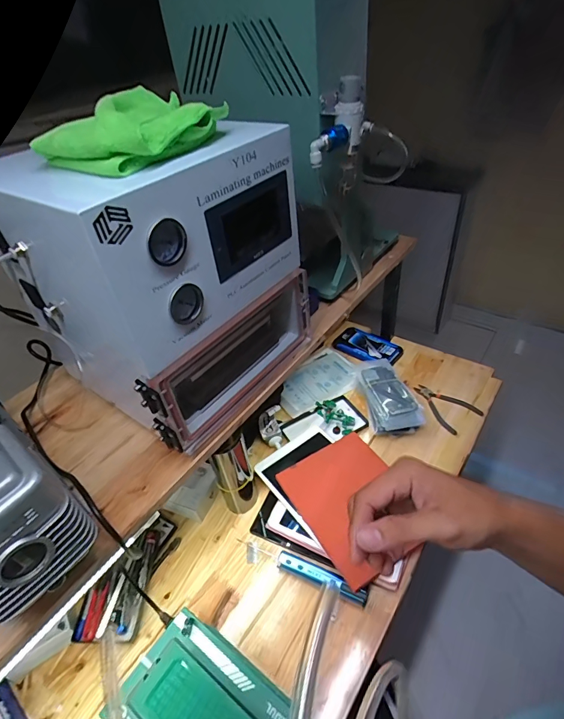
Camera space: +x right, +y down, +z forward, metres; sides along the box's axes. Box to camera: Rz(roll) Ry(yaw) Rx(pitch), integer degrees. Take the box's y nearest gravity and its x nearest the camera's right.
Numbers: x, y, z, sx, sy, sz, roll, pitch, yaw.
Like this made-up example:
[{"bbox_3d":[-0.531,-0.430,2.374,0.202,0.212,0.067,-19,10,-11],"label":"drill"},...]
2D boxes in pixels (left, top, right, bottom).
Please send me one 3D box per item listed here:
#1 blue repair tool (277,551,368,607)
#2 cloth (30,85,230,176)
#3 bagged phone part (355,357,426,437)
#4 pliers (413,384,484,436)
[{"bbox_3d":[0.066,0.365,0.671,0.153,0.029,0.029,14,46,22],"label":"blue repair tool"},{"bbox_3d":[-0.147,-0.231,0.404,0.127,0.041,0.149,23,49,29],"label":"cloth"},{"bbox_3d":[0.238,0.077,0.946,0.106,0.045,0.233,-11,42,-4],"label":"bagged phone part"},{"bbox_3d":[0.373,0.116,0.932,0.155,0.019,0.096,24,50,30],"label":"pliers"}]

